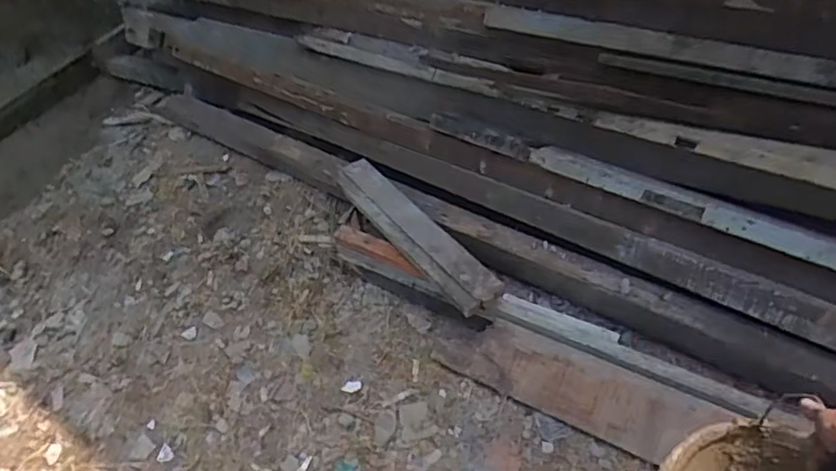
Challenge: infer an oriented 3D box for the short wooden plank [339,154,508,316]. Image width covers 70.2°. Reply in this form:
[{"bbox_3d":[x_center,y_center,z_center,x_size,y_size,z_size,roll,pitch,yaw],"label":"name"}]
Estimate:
[{"bbox_3d":[-0.024,-0.034,1.739,0.141,0.042,0.719,-30,51,-20],"label":"short wooden plank"}]

